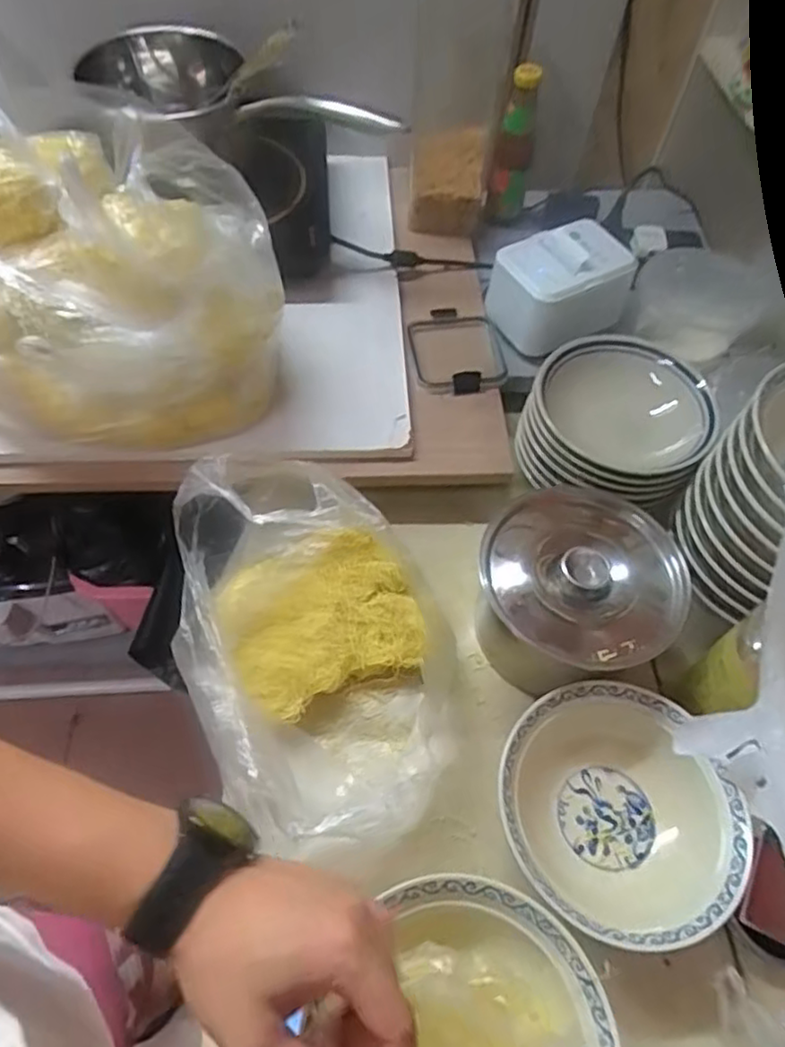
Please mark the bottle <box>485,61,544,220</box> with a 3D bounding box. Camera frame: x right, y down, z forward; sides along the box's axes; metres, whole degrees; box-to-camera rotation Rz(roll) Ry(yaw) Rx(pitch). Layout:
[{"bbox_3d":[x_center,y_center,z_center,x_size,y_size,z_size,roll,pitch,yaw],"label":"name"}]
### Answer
[{"bbox_3d":[0.155,-0.476,0.845,0.045,0.168,0.048,13,56,6],"label":"bottle"}]

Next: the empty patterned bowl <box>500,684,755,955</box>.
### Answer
[{"bbox_3d":[0.168,0.228,0.526,0.165,0.056,0.179,1,56,-2],"label":"empty patterned bowl"}]

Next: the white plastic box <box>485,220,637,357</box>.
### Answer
[{"bbox_3d":[0.200,-0.281,0.789,0.156,0.085,0.105,-26,61,-19],"label":"white plastic box"}]

